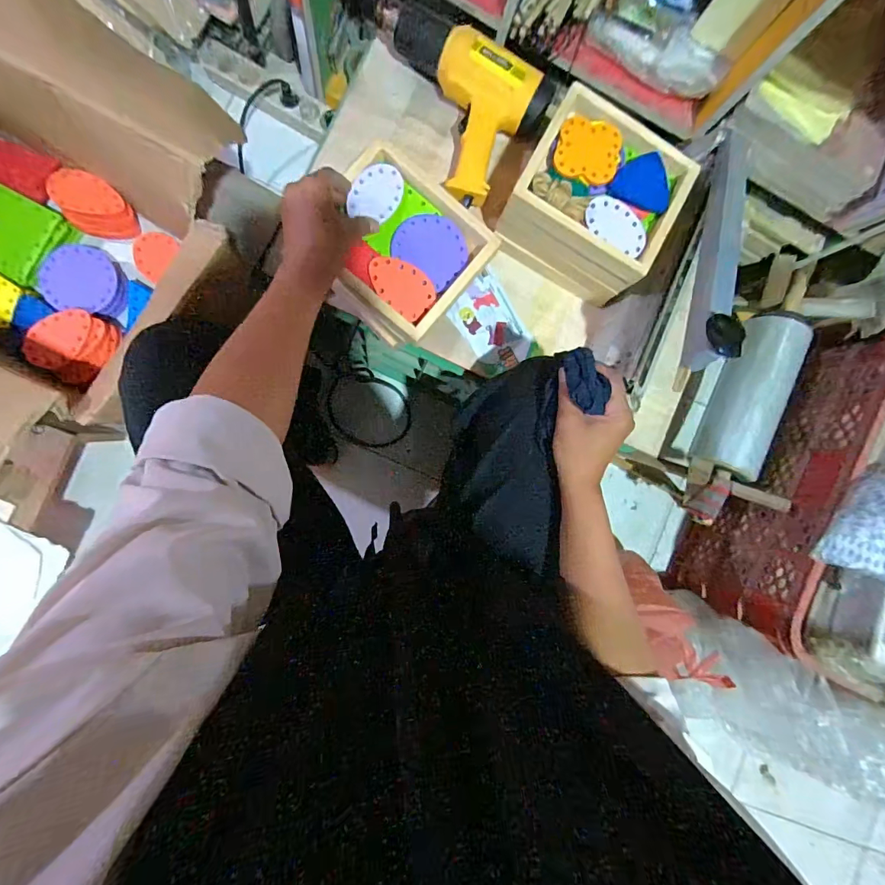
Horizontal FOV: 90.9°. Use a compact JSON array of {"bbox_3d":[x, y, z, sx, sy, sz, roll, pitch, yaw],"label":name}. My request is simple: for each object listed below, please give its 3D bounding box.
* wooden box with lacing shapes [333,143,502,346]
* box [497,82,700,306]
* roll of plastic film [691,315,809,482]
[{"bbox_3d":[-0.053,-0.227,0.514,0.182,0.051,0.171,35,85,-7],"label":"wooden box with lacing shapes"},{"bbox_3d":[0.185,-0.306,0.564,0.189,0.119,0.154,29,85,-7],"label":"box"},{"bbox_3d":[0.531,-0.081,0.768,0.107,0.091,0.282,23,86,-8],"label":"roll of plastic film"}]

